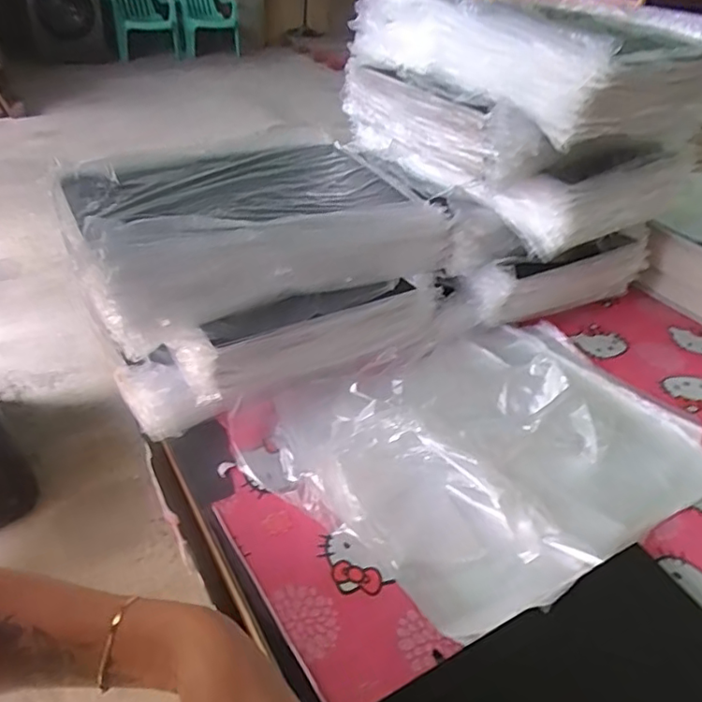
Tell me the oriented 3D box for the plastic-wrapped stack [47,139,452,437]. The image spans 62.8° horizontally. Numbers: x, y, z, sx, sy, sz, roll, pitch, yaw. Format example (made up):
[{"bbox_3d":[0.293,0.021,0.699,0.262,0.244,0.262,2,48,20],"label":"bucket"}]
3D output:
[{"bbox_3d":[-0.118,-0.111,0.699,0.381,0.185,0.303,-19,43,-29],"label":"plastic-wrapped stack"}]

